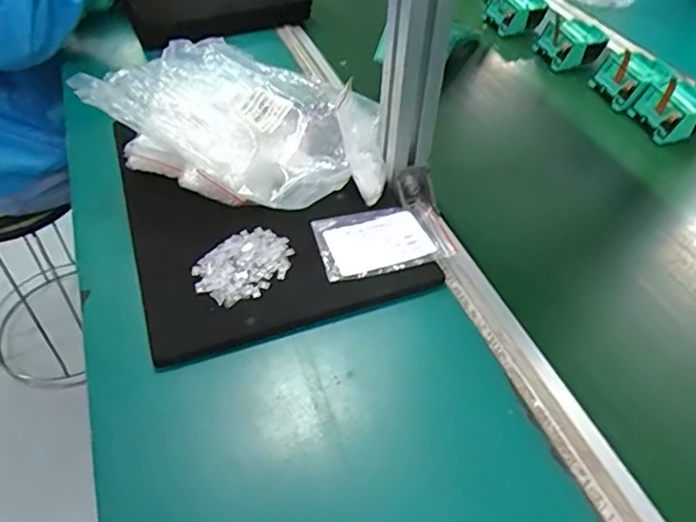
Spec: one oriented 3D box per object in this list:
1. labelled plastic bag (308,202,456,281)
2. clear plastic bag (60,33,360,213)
[{"bbox_3d":[0.034,-0.021,0.528,0.125,0.012,0.079,-9,47,-13],"label":"labelled plastic bag"},{"bbox_3d":[-0.123,-0.156,0.593,0.279,0.081,0.200,24,49,19],"label":"clear plastic bag"}]

